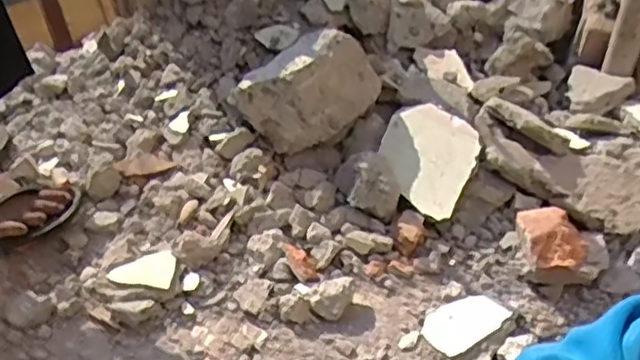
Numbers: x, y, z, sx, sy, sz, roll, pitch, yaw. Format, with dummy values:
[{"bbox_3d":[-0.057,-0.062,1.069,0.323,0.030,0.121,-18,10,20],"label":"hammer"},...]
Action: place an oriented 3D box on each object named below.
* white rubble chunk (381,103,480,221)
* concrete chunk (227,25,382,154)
[{"bbox_3d":[0.140,-0.035,0.895,0.128,0.018,0.144,23,71,21],"label":"white rubble chunk"},{"bbox_3d":[-0.013,-0.136,0.942,0.200,0.111,0.107,-22,47,-18],"label":"concrete chunk"}]

